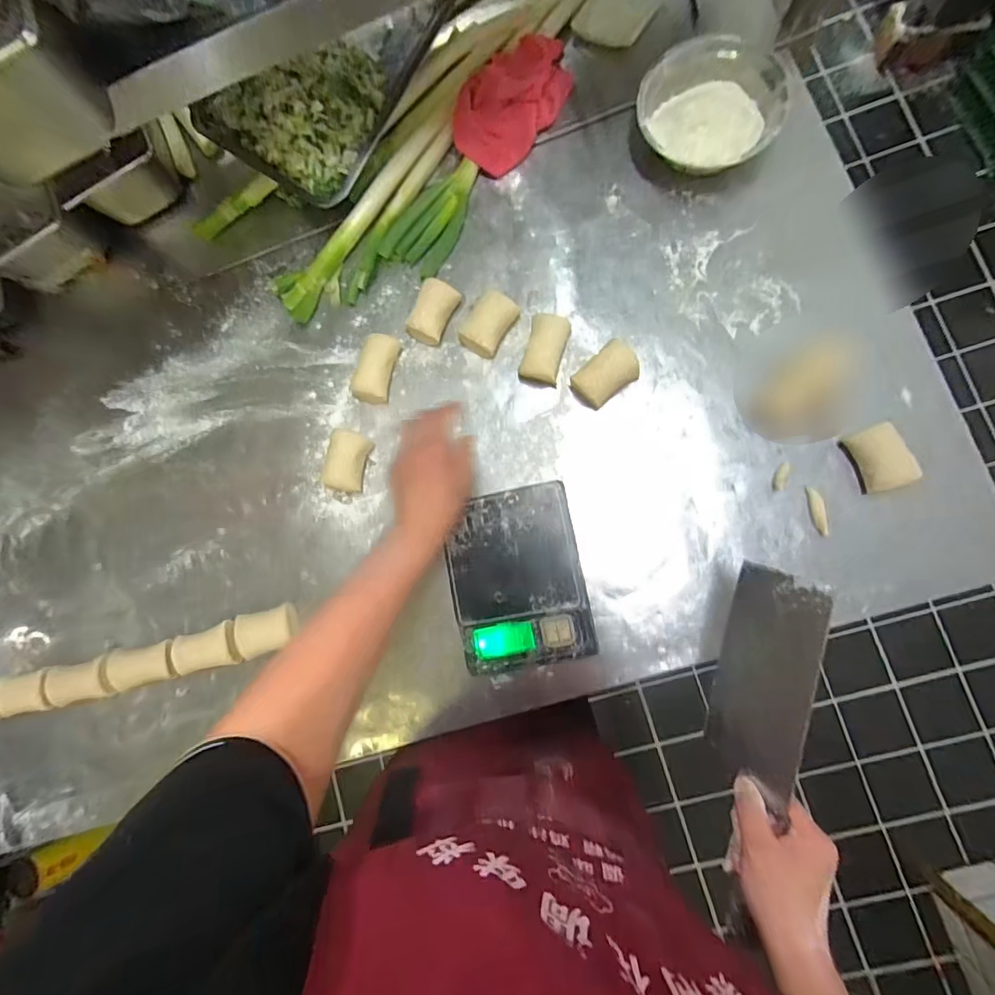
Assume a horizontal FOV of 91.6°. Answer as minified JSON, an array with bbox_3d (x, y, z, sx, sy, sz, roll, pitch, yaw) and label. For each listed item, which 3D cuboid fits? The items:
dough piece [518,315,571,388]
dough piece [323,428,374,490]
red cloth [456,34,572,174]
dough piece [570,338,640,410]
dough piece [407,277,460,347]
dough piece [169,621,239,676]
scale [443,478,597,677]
[{"bbox_3d":[0.058,-0.182,0.594,0.046,0.025,0.081,15,86,8],"label":"dough piece"},{"bbox_3d":[-0.191,-0.047,0.619,0.045,0.031,0.077,14,85,8],"label":"dough piece"},{"bbox_3d":[0.023,-0.527,0.630,0.116,0.055,0.190,28,88,9],"label":"red cloth"},{"bbox_3d":[0.131,-0.145,0.584,0.079,0.031,0.050,-45,81,0],"label":"dough piece"},{"bbox_3d":[-0.084,-0.239,0.621,0.051,0.033,0.075,25,87,9],"label":"dough piece"},{"bbox_3d":[-0.367,0.192,0.615,0.078,0.030,0.050,-17,82,5],"label":"dough piece"},{"bbox_3d":[0.021,0.096,0.568,0.156,0.040,0.204,-11,82,6],"label":"scale"}]

